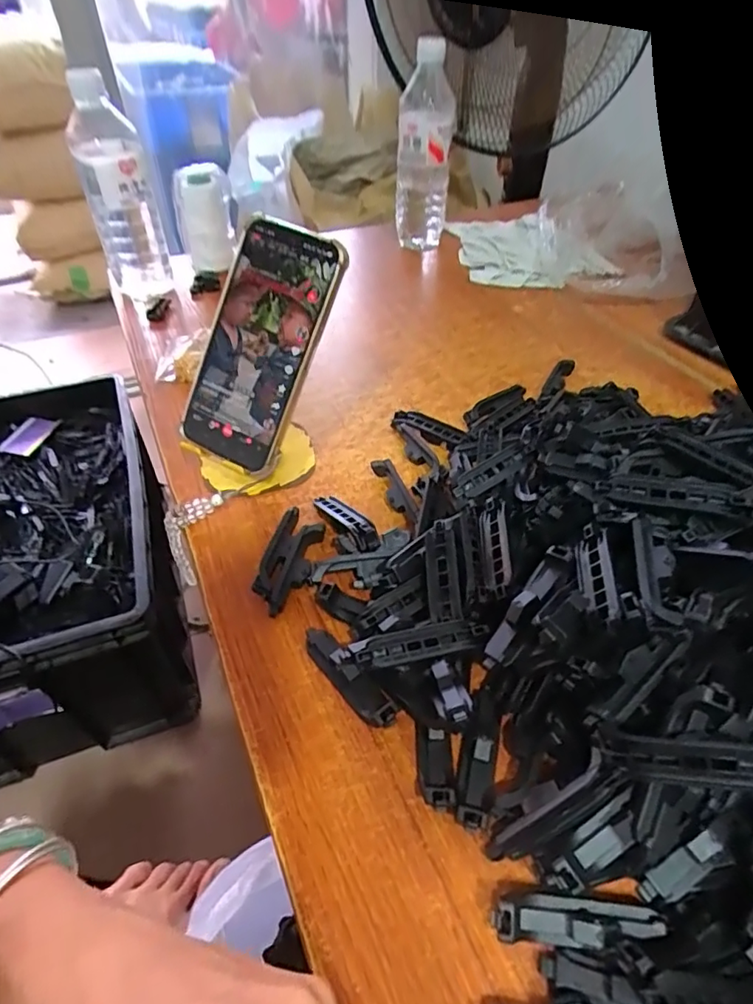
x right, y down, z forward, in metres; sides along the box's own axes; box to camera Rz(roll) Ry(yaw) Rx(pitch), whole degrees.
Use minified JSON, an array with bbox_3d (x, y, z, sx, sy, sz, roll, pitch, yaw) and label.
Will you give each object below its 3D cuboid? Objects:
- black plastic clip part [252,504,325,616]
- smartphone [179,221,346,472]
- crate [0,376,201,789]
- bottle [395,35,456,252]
[{"bbox_3d":[-0.058,0.040,0.367,0.033,0.018,0.081,10,45,9],"label":"black plastic clip part"},{"bbox_3d":[-0.083,-0.108,0.384,0.080,0.167,0.011,26,11,17],"label":"smartphone"},{"bbox_3d":[-0.576,0.097,0.897,0.419,0.302,0.557,-15,48,-14],"label":"crate"},{"bbox_3d":[0.062,-0.451,0.712,0.069,0.219,0.055,3,45,2],"label":"bottle"}]

